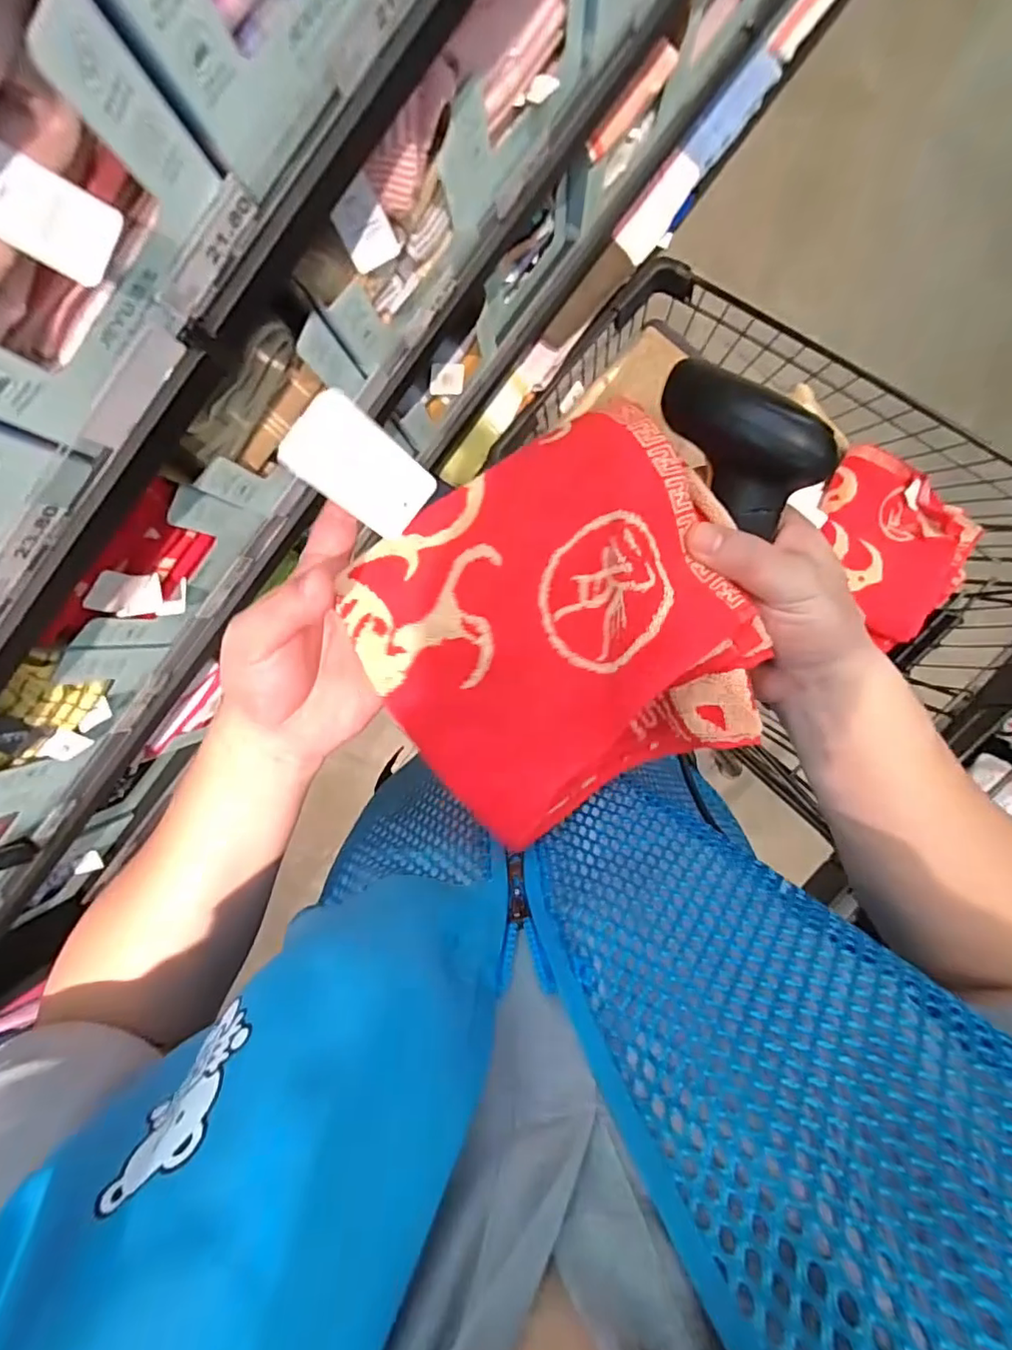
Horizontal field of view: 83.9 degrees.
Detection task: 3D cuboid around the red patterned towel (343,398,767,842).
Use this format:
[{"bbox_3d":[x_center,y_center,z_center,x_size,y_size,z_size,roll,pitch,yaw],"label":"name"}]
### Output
[{"bbox_3d":[0.029,-0.025,0.286,0.184,0.068,0.179,-27,92,5],"label":"red patterned towel"}]

